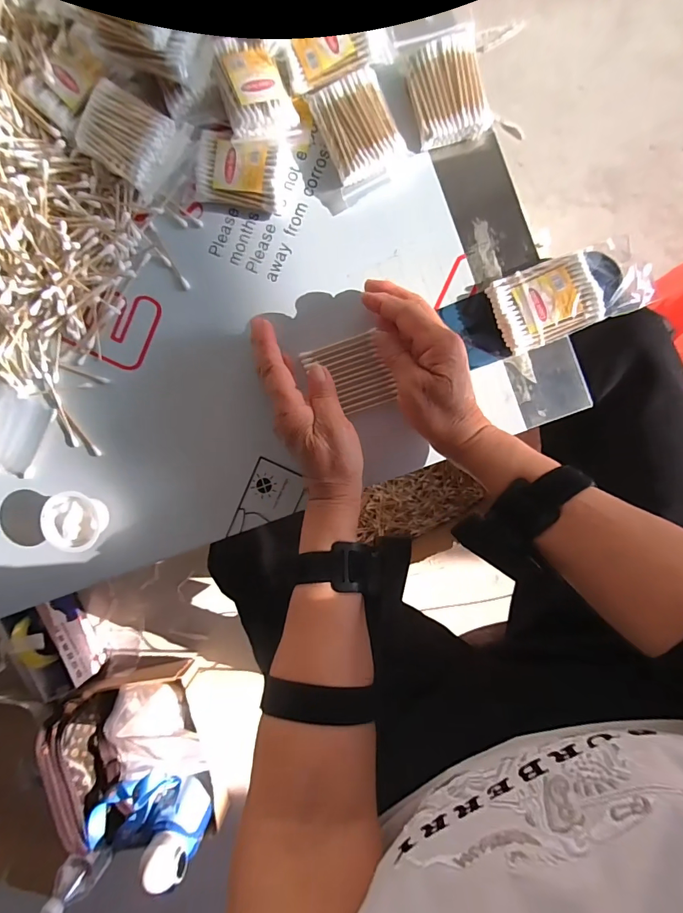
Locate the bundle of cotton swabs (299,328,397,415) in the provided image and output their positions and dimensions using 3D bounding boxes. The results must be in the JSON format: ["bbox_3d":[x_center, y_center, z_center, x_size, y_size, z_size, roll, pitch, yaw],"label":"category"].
[{"bbox_3d":[0.006,-0.071,0.371,0.068,0.007,0.064,-18,88,7],"label":"bundle of cotton swabs"}]

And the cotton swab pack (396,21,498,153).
[{"bbox_3d":[0.086,-0.306,0.351,0.059,0.019,0.088,-13,91,6],"label":"cotton swab pack"}]

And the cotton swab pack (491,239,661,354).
[{"bbox_3d":[0.188,-0.135,0.349,0.116,0.018,0.062,-20,90,6],"label":"cotton swab pack"}]

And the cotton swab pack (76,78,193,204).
[{"bbox_3d":[-0.174,-0.263,0.349,0.082,0.021,0.064,37,95,3],"label":"cotton swab pack"}]

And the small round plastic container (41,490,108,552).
[{"bbox_3d":[-0.242,0.058,0.389,0.050,0.029,0.051,0,92,6],"label":"small round plastic container"}]

